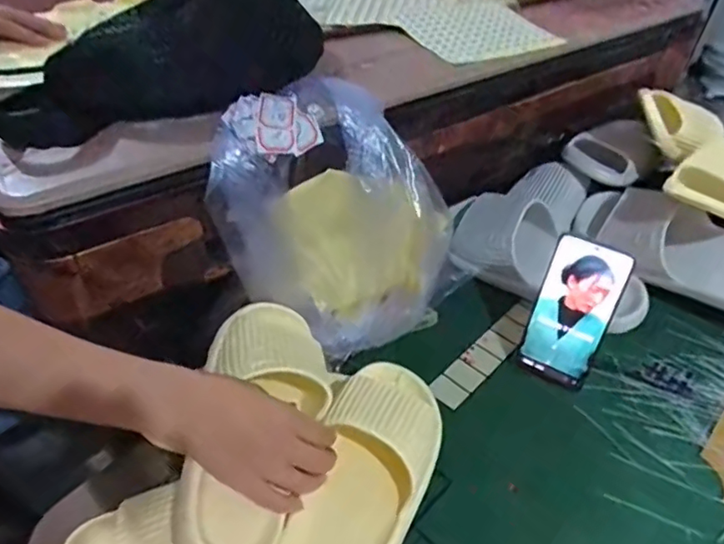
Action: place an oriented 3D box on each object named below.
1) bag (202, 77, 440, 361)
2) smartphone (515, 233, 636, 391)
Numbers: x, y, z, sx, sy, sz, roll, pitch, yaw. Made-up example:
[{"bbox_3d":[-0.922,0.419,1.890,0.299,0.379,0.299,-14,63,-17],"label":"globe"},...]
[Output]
[{"bbox_3d":[-0.013,-0.047,0.566,0.205,0.227,0.162,9,42,8],"label":"bag"},{"bbox_3d":[0.214,0.043,0.579,0.073,0.154,0.012,24,24,23],"label":"smartphone"}]

